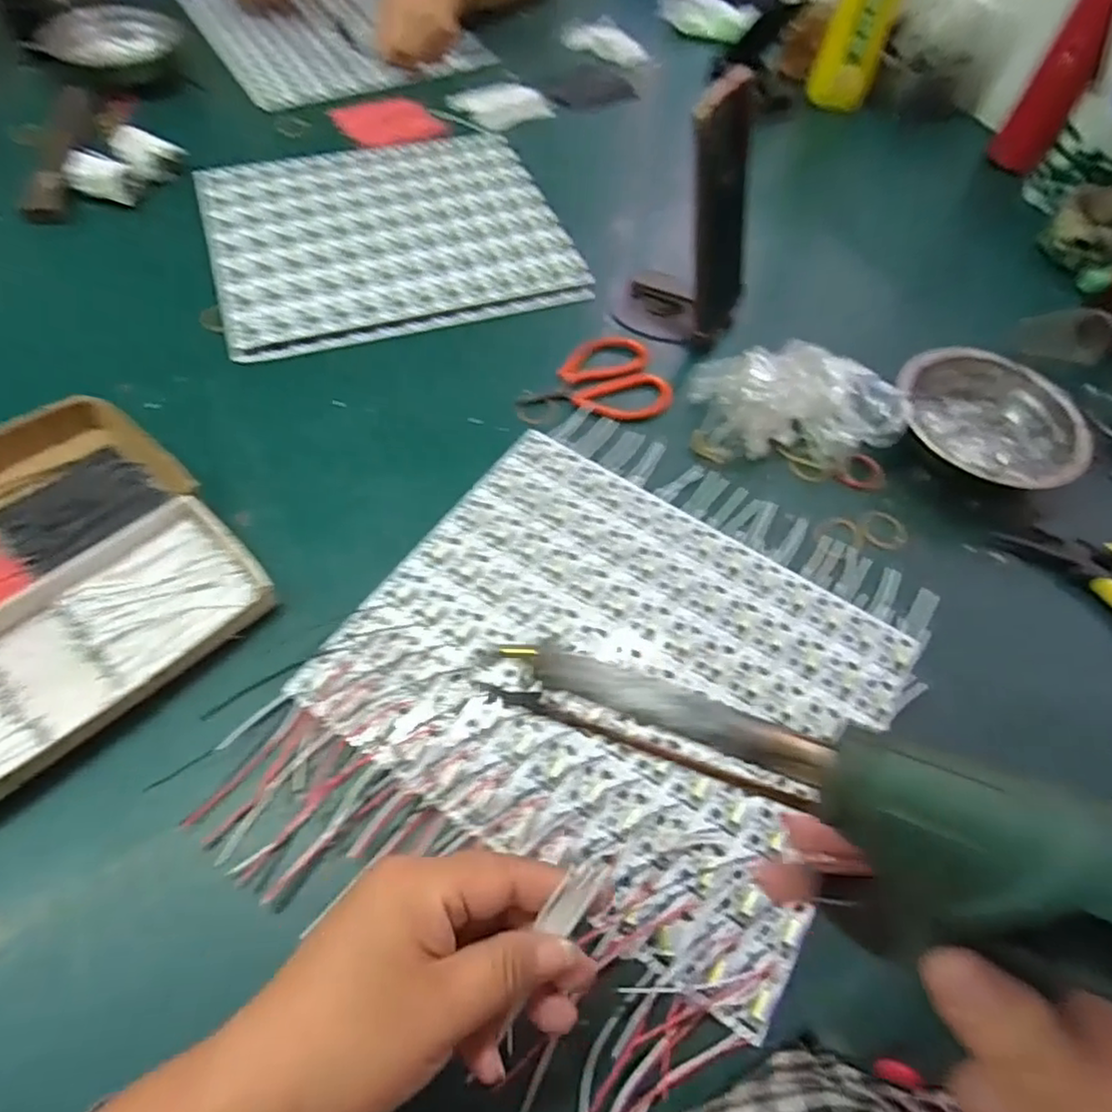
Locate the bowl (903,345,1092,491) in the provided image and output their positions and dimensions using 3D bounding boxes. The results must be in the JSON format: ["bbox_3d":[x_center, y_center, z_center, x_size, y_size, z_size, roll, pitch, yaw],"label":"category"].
[{"bbox_3d":[0.313,-0.097,0.488,0.127,0.041,0.127,2,60,-3],"label":"bowl"}]

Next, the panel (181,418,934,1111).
[{"bbox_3d":[0.025,0.075,0.374,0.286,0.016,0.340,32,62,14],"label":"panel"}]

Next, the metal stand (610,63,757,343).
[{"bbox_3d":[0.103,-0.248,0.485,0.097,0.167,0.069,19,60,6],"label":"metal stand"}]

